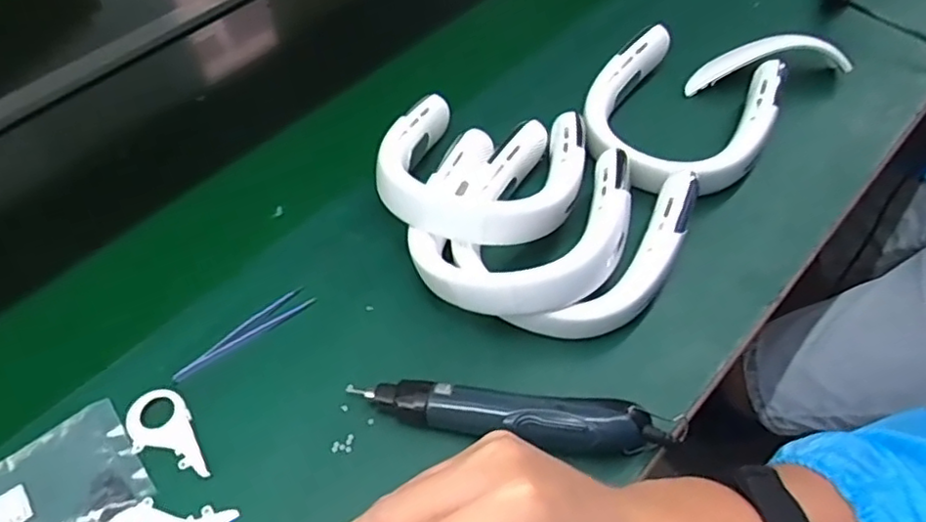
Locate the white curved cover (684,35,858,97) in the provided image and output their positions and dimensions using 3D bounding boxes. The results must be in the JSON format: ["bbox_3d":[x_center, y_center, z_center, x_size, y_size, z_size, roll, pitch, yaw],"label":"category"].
[{"bbox_3d":[0.337,-0.221,0.714,0.182,0.058,0.035,-7,54,11],"label":"white curved cover"}]

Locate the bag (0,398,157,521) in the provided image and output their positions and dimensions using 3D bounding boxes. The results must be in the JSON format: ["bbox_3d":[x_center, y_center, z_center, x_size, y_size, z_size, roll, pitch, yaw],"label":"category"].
[{"bbox_3d":[-0.322,0.182,0.486,0.149,0.008,0.103,-34,58,-20],"label":"bag"}]

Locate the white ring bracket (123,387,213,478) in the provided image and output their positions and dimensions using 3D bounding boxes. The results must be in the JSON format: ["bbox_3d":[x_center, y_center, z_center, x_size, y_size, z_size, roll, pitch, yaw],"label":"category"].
[{"bbox_3d":[-0.237,0.140,0.510,0.047,0.004,0.090,-26,56,-16],"label":"white ring bracket"}]

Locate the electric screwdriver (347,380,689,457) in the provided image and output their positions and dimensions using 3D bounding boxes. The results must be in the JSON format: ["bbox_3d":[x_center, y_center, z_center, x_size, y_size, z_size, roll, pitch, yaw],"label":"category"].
[{"bbox_3d":[0.039,0.121,0.499,0.257,0.051,0.040,5,54,7],"label":"electric screwdriver"}]

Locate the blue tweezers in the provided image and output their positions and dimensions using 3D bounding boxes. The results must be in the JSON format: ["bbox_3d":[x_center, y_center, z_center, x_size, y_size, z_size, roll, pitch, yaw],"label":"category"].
[{"bbox_3d":[-0.195,0.063,0.574,0.129,0.005,0.023,-31,57,-19],"label":"blue tweezers"}]

